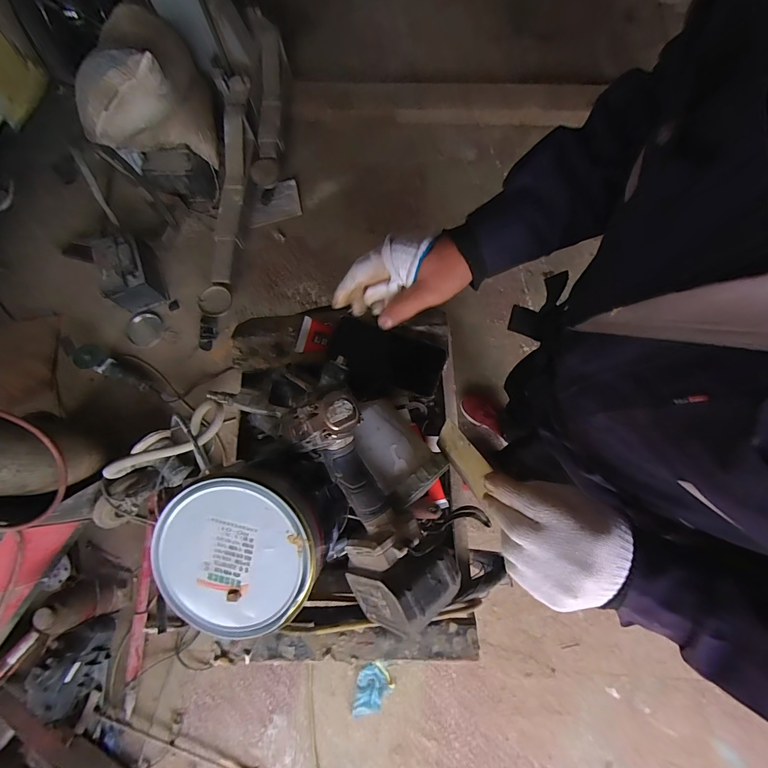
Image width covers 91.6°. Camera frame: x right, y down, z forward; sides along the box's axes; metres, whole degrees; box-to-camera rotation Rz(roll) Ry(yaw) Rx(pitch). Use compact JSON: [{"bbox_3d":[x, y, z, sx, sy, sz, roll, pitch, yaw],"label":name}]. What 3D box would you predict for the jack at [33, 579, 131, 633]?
[{"bbox_3d":[-0.925,0.680,1.157,0.109,0.248,0.110,-9,75,-1],"label":"jack"}]

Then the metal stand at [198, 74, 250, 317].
[{"bbox_3d":[-0.636,-0.777,1.531,0.137,0.143,1.023,5,88,4],"label":"metal stand"}]

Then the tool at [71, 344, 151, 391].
[{"bbox_3d":[-1.044,-0.060,1.452,0.297,0.098,0.097,22,76,7],"label":"tool"}]

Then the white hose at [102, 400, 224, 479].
[{"bbox_3d":[-0.736,0.198,1.284,0.398,0.132,0.172,-33,74,-30],"label":"white hose"}]

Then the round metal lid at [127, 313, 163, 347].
[{"bbox_3d":[-0.988,-0.224,1.543,0.122,0.019,0.135,-5,94,-20],"label":"round metal lid"}]

